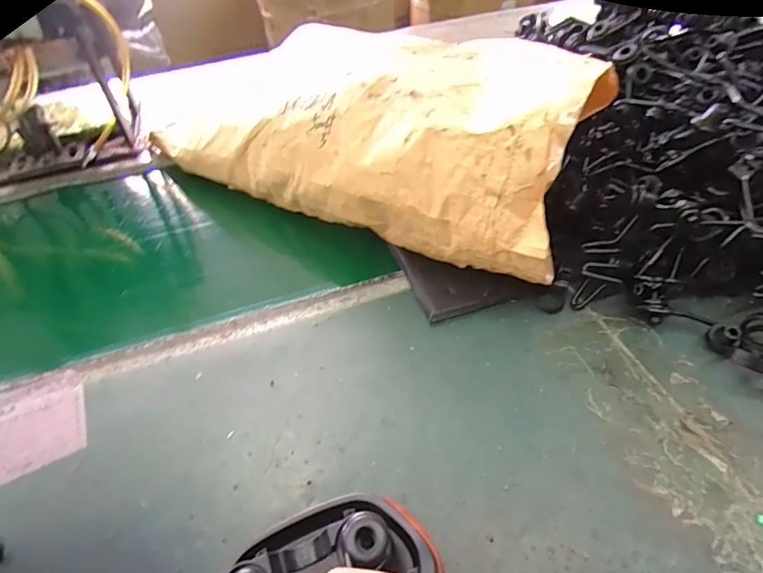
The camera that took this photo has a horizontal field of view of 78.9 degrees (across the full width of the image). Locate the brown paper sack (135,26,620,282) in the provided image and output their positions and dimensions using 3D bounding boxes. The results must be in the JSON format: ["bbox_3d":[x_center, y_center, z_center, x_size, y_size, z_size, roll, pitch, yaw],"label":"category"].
[{"bbox_3d":[-0.060,-0.278,0.752,0.768,0.218,0.316,23,51,25],"label":"brown paper sack"}]

